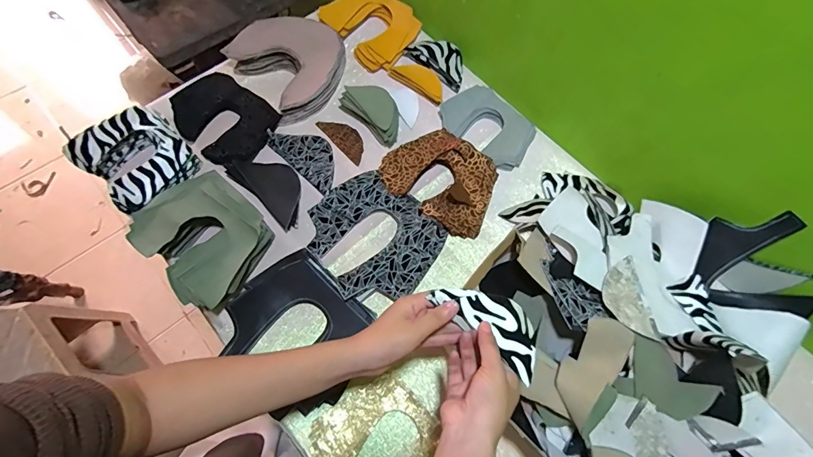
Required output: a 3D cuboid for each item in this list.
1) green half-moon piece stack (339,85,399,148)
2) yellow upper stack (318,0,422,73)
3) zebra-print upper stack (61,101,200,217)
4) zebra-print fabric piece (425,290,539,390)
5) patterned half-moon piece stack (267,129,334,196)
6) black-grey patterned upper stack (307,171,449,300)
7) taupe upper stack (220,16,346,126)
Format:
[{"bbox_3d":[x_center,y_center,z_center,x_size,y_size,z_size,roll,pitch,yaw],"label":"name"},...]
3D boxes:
[{"bbox_3d":[-0.056,-0.200,0.671,0.050,0.052,0.117,-40,75,-18],"label":"green half-moon piece stack"},{"bbox_3d":[-0.066,-0.386,0.753,0.133,0.043,0.174,-37,74,-17],"label":"yellow upper stack"},{"bbox_3d":[-0.416,-0.110,0.621,0.163,0.046,0.139,36,70,12],"label":"zebra-print upper stack"},{"bbox_3d":[0.090,0.097,0.423,0.128,0.015,0.056,39,70,6],"label":"zebra-print fabric piece"},{"bbox_3d":[-0.158,-0.122,0.658,0.143,0.010,0.072,41,71,13],"label":"patterned half-moon piece stack"},{"bbox_3d":[-0.053,0.007,0.589,0.171,0.031,0.194,-42,75,-18],"label":"black-grey patterned upper stack"},{"bbox_3d":[-0.192,-0.295,0.699,0.181,0.054,0.176,-38,74,-17],"label":"taupe upper stack"}]

